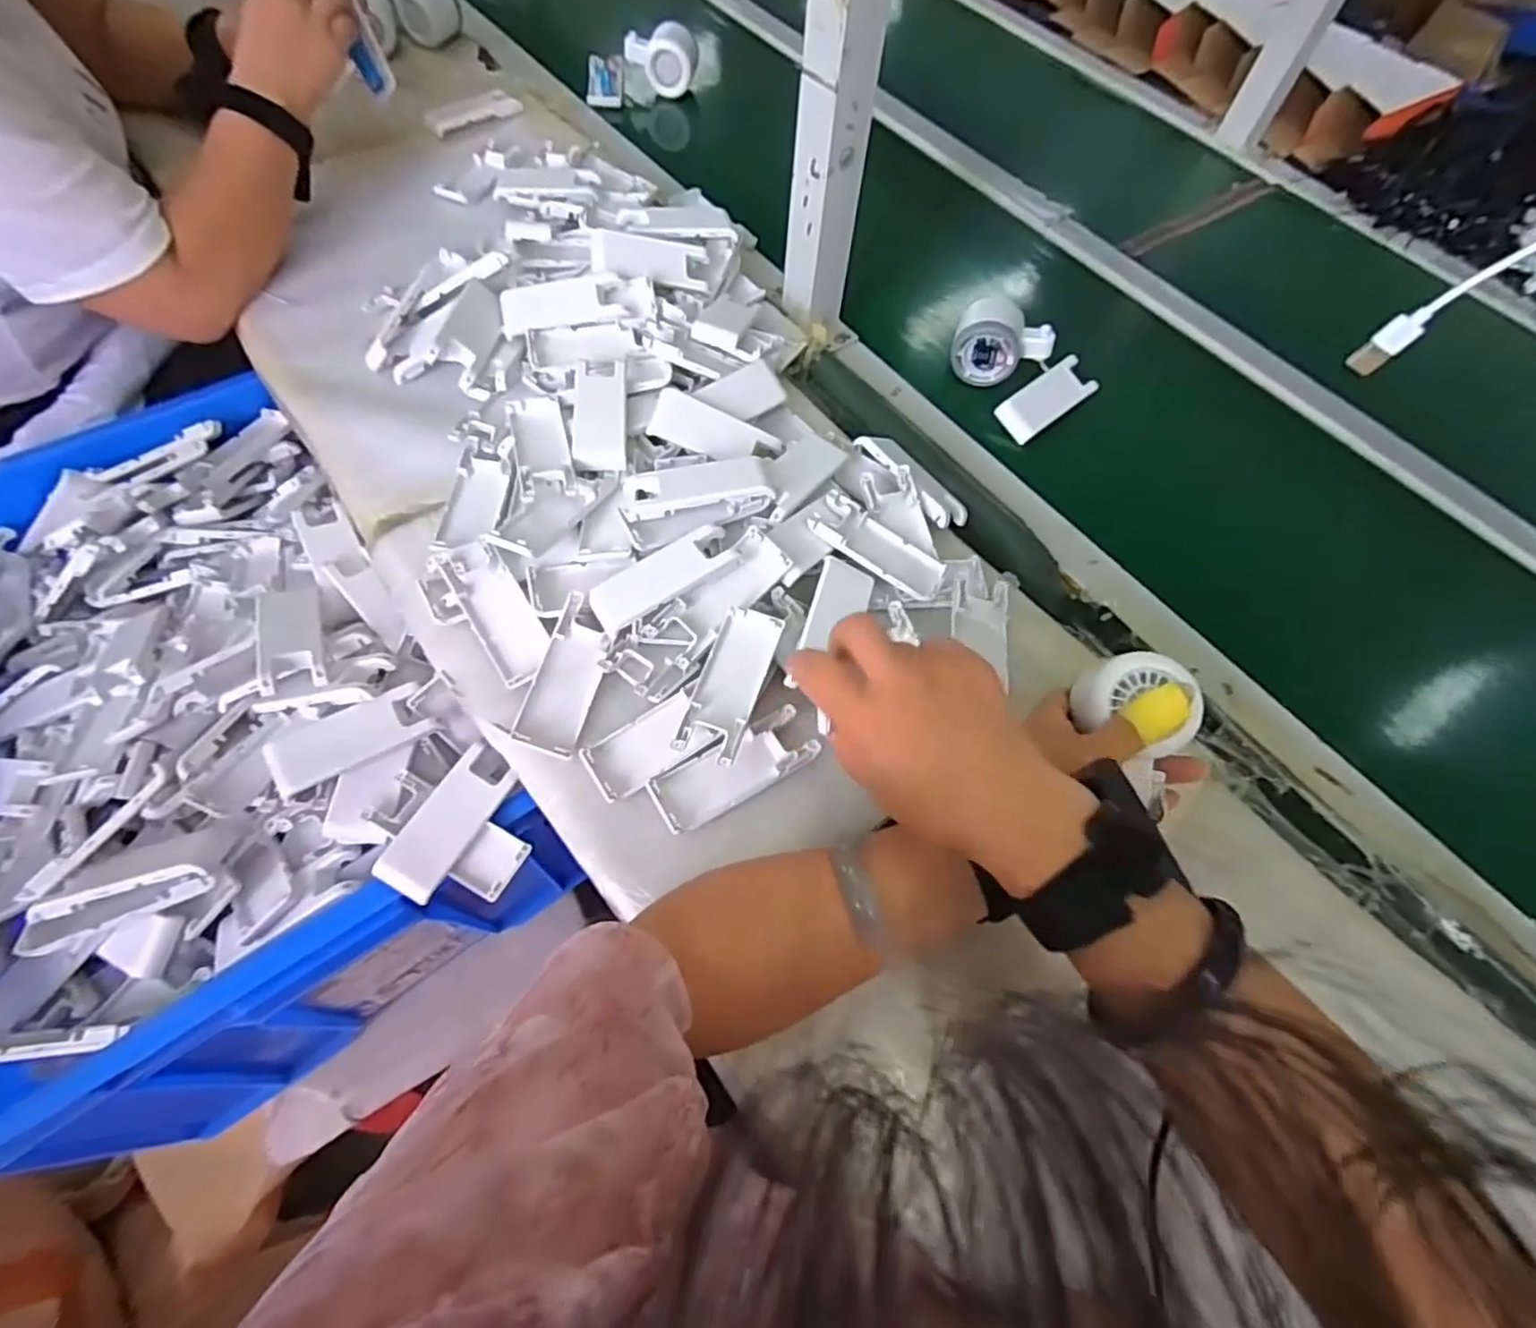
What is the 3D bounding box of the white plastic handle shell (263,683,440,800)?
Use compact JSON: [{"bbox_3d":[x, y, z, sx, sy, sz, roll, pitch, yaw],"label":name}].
[{"bbox_3d":[-0.273,0.048,0.454,0.096,0.011,0.039,-29,94,-19],"label":"white plastic handle shell"}]

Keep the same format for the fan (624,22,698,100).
[{"bbox_3d":[-0.126,-0.724,0.836,0.083,0.063,0.063,0,62,-3],"label":"fan"}]

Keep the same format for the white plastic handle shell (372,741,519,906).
[{"bbox_3d":[-0.206,0.102,0.446,0.039,0.011,0.097,35,69,-6],"label":"white plastic handle shell"}]

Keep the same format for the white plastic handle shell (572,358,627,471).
[{"bbox_3d":[-0.125,-0.187,0.517,0.037,0.017,0.091,-3,63,-5],"label":"white plastic handle shell"}]

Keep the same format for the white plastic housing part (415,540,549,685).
[{"bbox_3d":[-0.187,-0.033,0.459,0.054,0.026,0.105,-30,68,-17],"label":"white plastic housing part"}]

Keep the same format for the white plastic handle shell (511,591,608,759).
[{"bbox_3d":[-0.128,0.007,0.442,0.038,0.022,0.100,14,63,4],"label":"white plastic handle shell"}]

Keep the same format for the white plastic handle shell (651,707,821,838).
[{"bbox_3d":[-0.020,0.065,0.431,0.103,0.015,0.039,-29,68,-17],"label":"white plastic handle shell"}]

